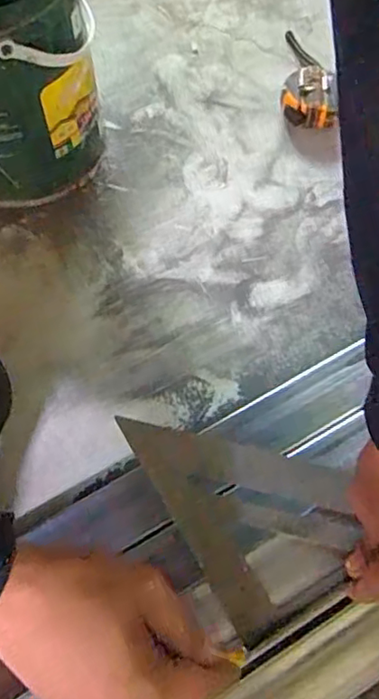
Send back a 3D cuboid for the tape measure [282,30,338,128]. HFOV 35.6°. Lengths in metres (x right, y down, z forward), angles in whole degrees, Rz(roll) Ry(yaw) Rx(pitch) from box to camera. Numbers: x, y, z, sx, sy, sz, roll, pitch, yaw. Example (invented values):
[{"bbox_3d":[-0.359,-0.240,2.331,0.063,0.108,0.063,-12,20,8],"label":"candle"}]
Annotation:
[{"bbox_3d":[0.128,-0.313,0.667,0.058,0.044,0.157,-4,66,-3],"label":"tape measure"}]

